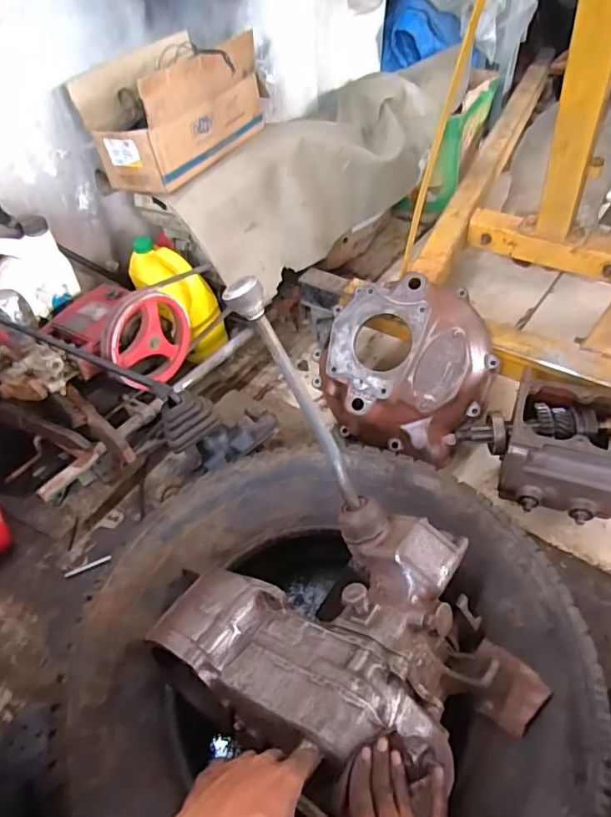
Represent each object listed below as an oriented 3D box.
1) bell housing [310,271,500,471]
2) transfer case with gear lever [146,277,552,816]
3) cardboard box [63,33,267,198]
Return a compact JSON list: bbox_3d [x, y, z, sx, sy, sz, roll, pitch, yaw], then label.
[{"bbox_3d":[0.193,-0.082,1.050,0.290,0.159,0.336,29,92,22],"label":"bell housing"},{"bbox_3d":[0.025,0.177,0.573,0.323,0.417,0.415,-34,55,-20],"label":"transfer case with gear lever"},{"bbox_3d":[-0.262,-0.618,1.112,0.214,0.179,0.357,22,55,22],"label":"cardboard box"}]

